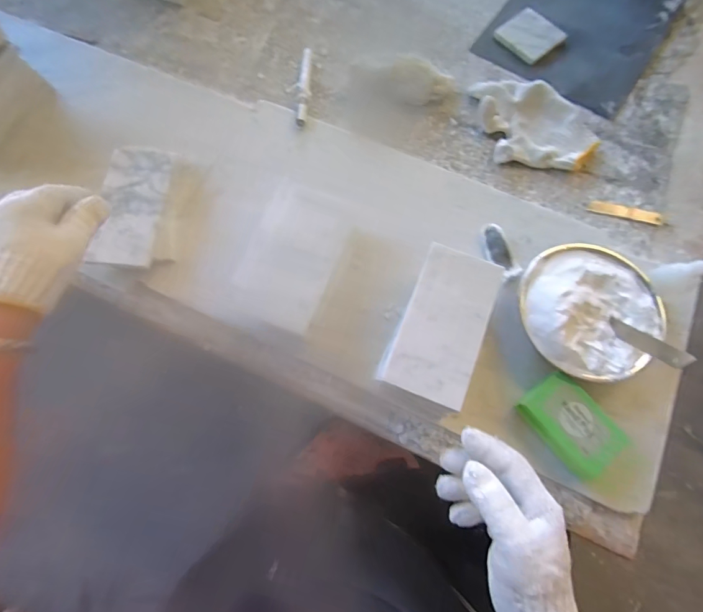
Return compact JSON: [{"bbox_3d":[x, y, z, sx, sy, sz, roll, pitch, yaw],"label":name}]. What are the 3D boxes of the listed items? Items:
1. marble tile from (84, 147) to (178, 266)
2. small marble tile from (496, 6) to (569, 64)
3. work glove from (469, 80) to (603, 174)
[{"bbox_3d":[-0.258,-0.122,0.478,0.077,0.014,0.154,2,73,1],"label":"marble tile"},{"bbox_3d":[0.259,-0.391,0.589,0.068,0.015,0.074,-42,77,-12],"label":"small marble tile"},{"bbox_3d":[0.241,-0.240,0.533,0.160,0.028,0.121,9,73,3],"label":"work glove"}]

